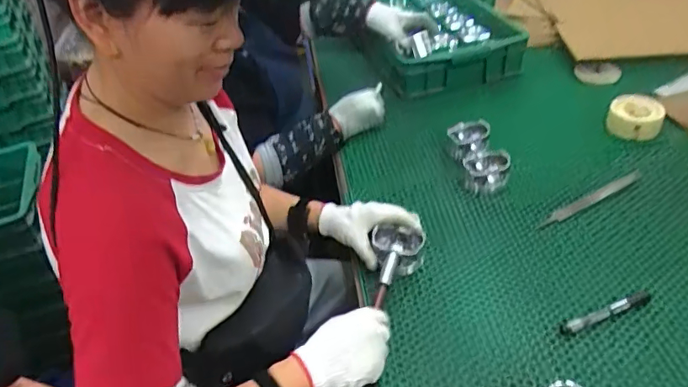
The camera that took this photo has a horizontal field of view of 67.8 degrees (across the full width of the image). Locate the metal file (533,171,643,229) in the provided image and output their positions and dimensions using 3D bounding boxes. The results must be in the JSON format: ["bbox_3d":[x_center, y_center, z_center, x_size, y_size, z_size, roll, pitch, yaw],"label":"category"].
[{"bbox_3d":[0.428,0.009,0.884,0.234,0.007,0.020,-22,43,-17],"label":"metal file"}]

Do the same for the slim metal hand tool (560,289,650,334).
[{"bbox_3d":[0.365,0.163,0.707,0.146,0.012,0.020,-17,42,-12],"label":"slim metal hand tool"}]

